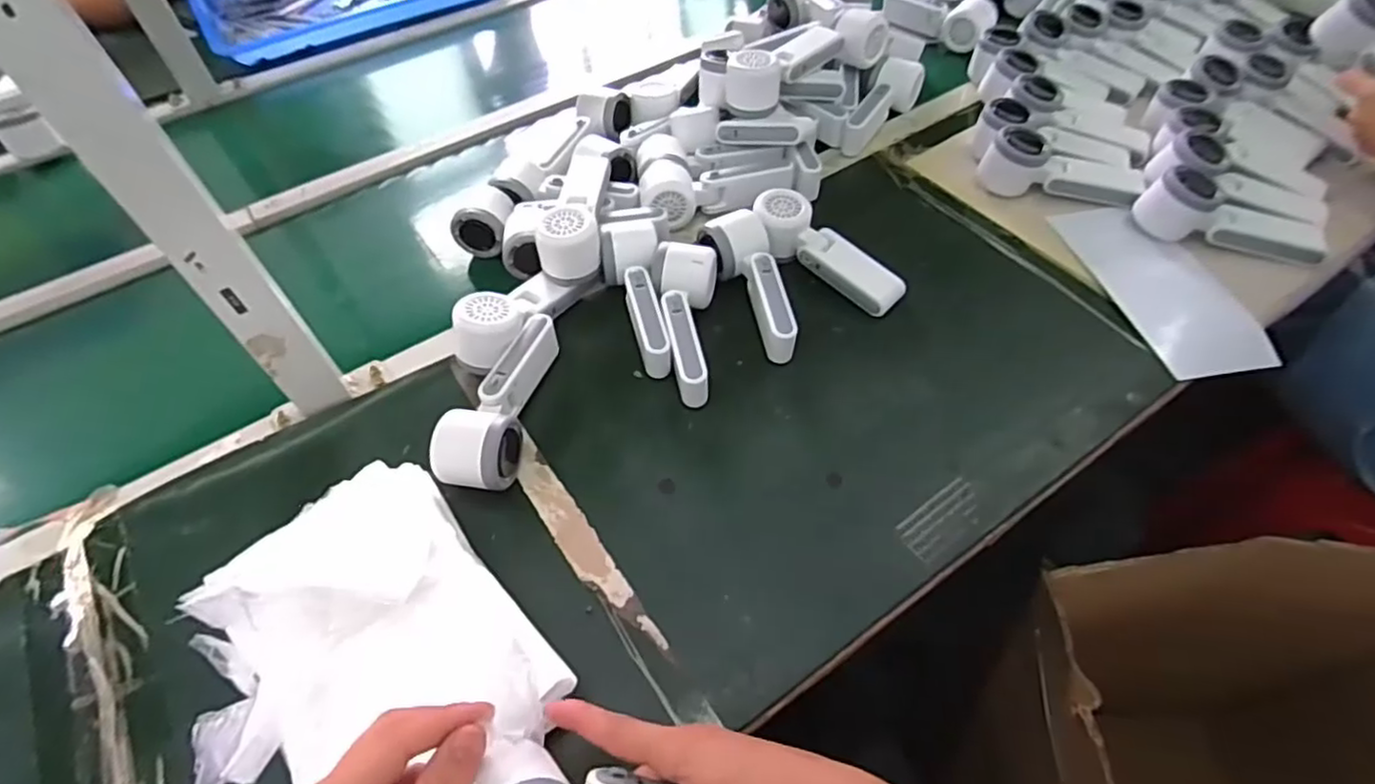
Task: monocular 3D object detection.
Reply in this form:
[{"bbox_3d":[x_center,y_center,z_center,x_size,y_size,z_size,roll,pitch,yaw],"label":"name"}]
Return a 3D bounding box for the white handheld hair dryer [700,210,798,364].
[{"bbox_3d":[0.058,-0.099,0.621,0.062,0.050,0.158,-12,53,-5],"label":"white handheld hair dryer"}]

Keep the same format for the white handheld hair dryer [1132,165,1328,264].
[{"bbox_3d":[0.522,-0.170,0.636,0.153,0.060,0.044,27,59,22],"label":"white handheld hair dryer"}]

